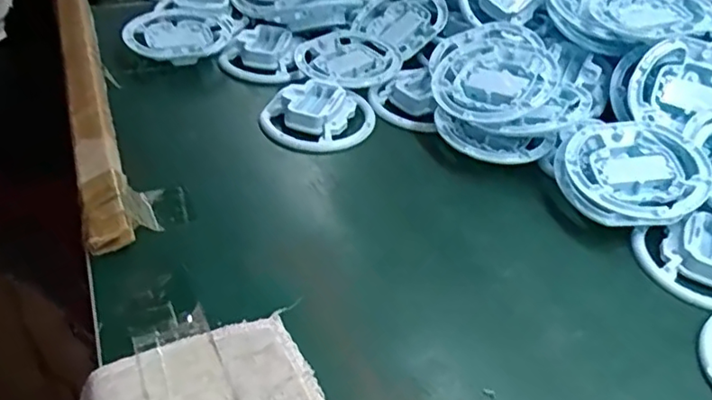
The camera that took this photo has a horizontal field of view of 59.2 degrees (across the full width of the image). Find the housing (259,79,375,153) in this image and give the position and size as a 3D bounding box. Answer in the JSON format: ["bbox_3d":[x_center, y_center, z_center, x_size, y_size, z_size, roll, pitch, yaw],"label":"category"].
[{"bbox_3d":[-0.034,-0.075,0.553,0.093,0.021,0.078,10,41,7],"label":"housing"}]

